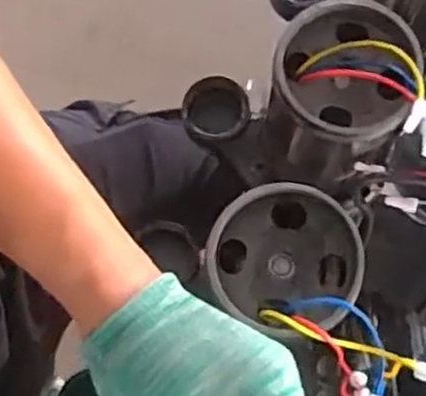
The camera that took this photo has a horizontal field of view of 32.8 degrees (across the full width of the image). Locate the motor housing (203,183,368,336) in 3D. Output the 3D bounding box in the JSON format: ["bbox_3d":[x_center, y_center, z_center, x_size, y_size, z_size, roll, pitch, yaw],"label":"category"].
[{"bbox_3d":[0.043,0.035,0.426,0.088,0.029,0.085,0,75,1],"label":"motor housing"}]

